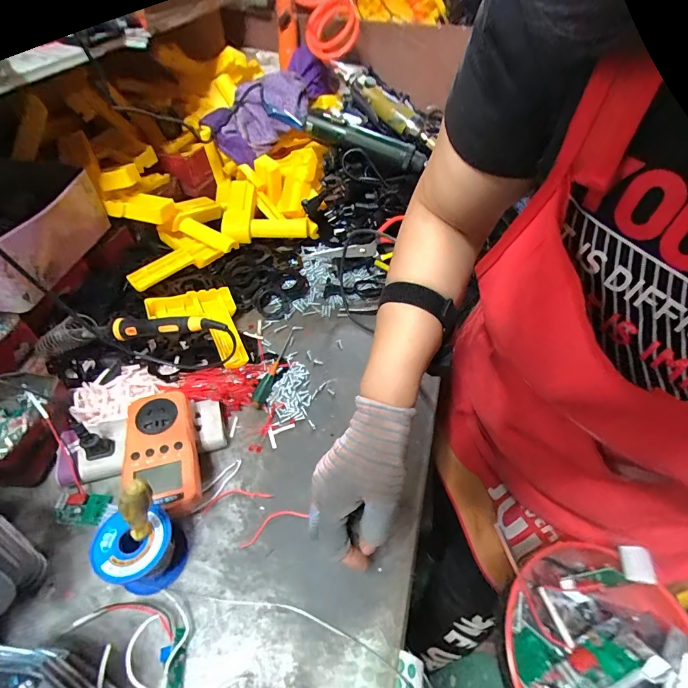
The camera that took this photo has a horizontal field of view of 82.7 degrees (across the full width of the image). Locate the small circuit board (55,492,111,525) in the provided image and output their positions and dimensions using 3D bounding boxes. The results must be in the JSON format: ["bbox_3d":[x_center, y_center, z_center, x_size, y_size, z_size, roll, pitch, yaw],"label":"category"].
[{"bbox_3d":[-0.268,0.167,0.401,0.047,0.016,0.030,1,50,-2],"label":"small circuit board"}]

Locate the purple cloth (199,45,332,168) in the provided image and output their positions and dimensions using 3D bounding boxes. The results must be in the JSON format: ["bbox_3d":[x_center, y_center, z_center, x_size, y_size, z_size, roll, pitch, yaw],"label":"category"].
[{"bbox_3d":[-0.133,-0.450,0.722,0.116,0.095,0.253,33,72,23],"label":"purple cloth"}]

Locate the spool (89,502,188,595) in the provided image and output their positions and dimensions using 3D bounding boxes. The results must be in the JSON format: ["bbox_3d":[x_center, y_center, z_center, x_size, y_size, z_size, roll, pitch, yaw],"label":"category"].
[{"bbox_3d":[-0.184,0.191,0.356,0.061,0.063,0.056,1,50,-2],"label":"spool"}]

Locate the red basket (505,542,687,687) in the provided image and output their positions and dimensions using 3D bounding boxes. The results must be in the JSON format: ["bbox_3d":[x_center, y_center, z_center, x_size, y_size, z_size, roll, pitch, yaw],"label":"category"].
[{"bbox_3d":[0.215,0.249,0.315,0.154,0.074,0.154,1,50,-2],"label":"red basket"}]

